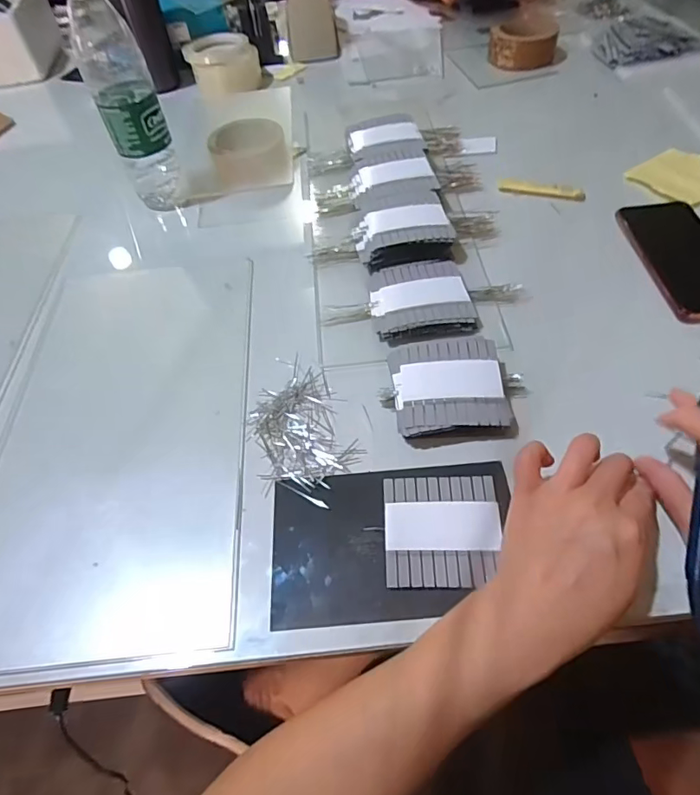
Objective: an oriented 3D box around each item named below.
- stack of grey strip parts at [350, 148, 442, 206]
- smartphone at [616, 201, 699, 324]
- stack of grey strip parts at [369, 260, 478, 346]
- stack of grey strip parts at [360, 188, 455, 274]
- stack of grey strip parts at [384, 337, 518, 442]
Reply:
[{"bbox_3d":[0.048,-0.244,0.571,0.091,0.028,0.076,-7,55,0],"label":"stack of grey strip parts"},{"bbox_3d":[0.322,-0.135,0.483,0.078,0.008,0.164,-5,55,1],"label":"smartphone"},{"bbox_3d":[0.066,-0.090,0.471,0.092,0.015,0.091,-11,55,-3],"label":"stack of grey strip parts"},{"bbox_3d":[0.054,-0.174,0.519,0.093,0.028,0.089,-10,55,-2],"label":"stack of grey strip parts"},{"bbox_3d":[0.083,-0.006,0.405,0.095,0.028,0.079,-7,55,0],"label":"stack of grey strip parts"}]

